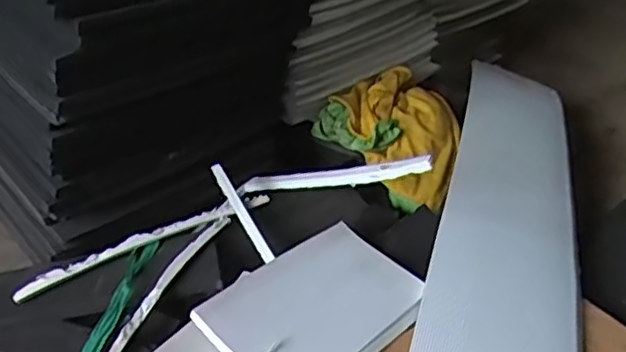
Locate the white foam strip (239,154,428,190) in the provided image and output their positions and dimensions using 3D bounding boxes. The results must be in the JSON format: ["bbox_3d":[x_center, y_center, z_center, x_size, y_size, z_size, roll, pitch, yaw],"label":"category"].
[{"bbox_3d":[0.018,0.001,0.735,0.289,0.023,0.013,-6,18,47],"label":"white foam strip"}]

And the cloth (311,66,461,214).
[{"bbox_3d":[0.123,-0.063,0.914,0.188,0.104,0.176,28,41,26],"label":"cloth"}]

